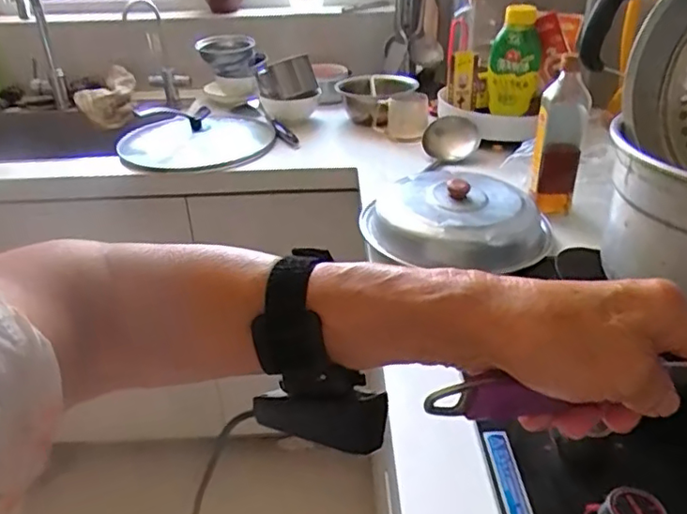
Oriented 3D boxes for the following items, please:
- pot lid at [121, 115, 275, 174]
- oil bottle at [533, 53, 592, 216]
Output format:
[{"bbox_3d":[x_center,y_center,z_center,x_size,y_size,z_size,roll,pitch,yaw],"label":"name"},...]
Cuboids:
[{"bbox_3d":[-0.304,-0.244,1.255,0.310,0.073,0.273,-7,30,-9],"label":"pot lid"},{"bbox_3d":[0.337,-0.181,0.930,0.061,0.235,0.058,14,34,26],"label":"oil bottle"}]

